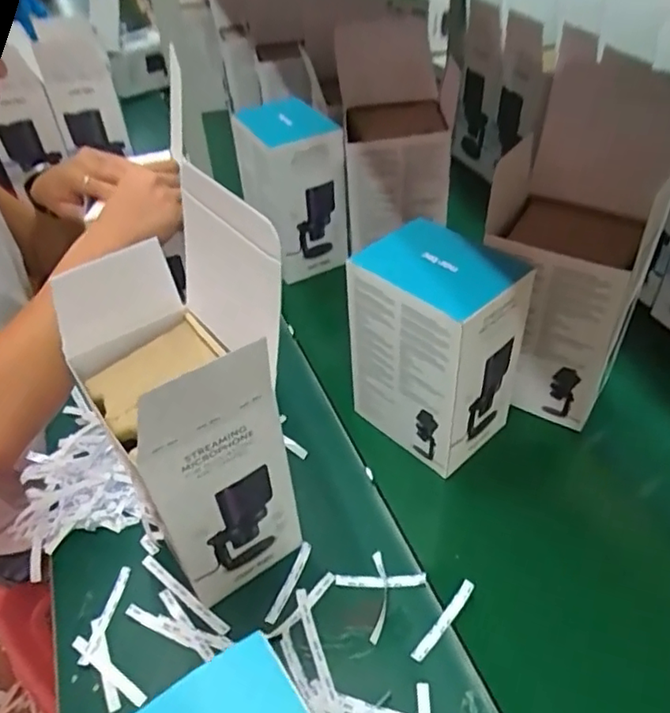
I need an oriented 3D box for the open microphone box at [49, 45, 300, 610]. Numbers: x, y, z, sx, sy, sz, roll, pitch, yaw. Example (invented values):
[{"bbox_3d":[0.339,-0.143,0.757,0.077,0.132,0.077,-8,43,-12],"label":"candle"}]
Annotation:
[{"bbox_3d":[-0.128,0.050,0.521,0.131,0.353,0.185,-27,54,-25],"label":"open microphone box"}]

